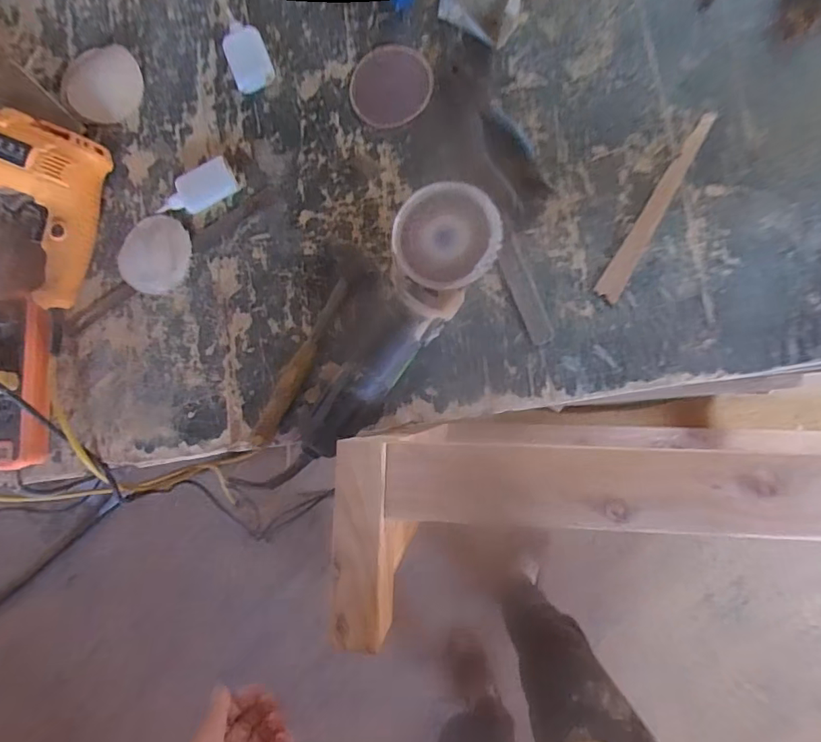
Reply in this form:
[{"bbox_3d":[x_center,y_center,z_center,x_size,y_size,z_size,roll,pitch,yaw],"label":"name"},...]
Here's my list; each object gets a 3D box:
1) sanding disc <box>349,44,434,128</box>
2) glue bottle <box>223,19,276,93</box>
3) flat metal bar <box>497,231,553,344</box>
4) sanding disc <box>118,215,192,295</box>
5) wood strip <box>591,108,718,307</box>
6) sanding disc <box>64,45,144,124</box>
[{"bbox_3d":[-0.023,-0.326,0.575,0.090,0.004,0.095,-1,86,7],"label":"sanding disc"},{"bbox_3d":[-0.193,-0.374,0.599,0.046,0.017,0.084,-20,83,6],"label":"glue bottle"},{"bbox_3d":[0.120,-0.086,0.535,0.025,0.004,0.120,-21,83,5],"label":"flat metal bar"},{"bbox_3d":[-0.302,-0.139,0.598,0.087,0.008,0.088,-1,86,7],"label":"sanding disc"},{"bbox_3d":[0.253,-0.169,0.521,0.025,0.006,0.211,29,90,9],"label":"wood strip"},{"bbox_3d":[-0.379,-0.357,0.625,0.092,0.009,0.105,-34,82,4],"label":"sanding disc"}]

